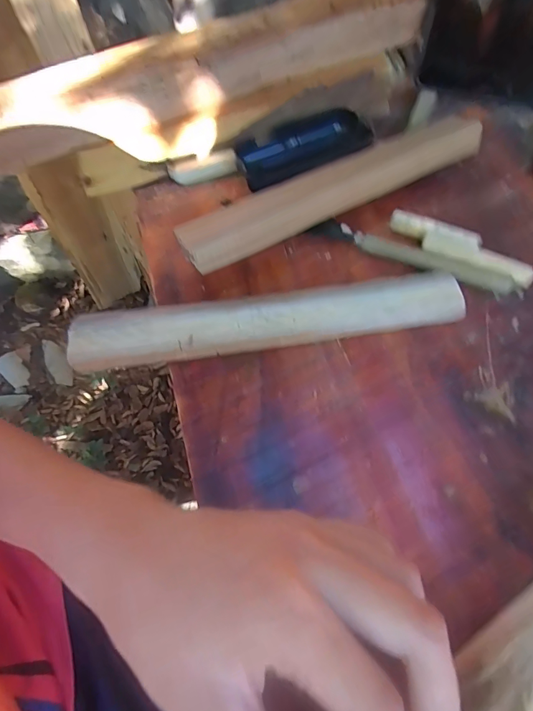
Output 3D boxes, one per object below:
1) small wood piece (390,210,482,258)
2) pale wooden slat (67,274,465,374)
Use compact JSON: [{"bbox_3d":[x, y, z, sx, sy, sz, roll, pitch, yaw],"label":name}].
[{"bbox_3d":[0.120,-0.085,0.293,0.064,0.009,0.026,22,66,15],"label":"small wood piece"},{"bbox_3d":[-0.001,-0.024,0.267,0.249,0.020,0.035,-8,62,0],"label":"pale wooden slat"}]

